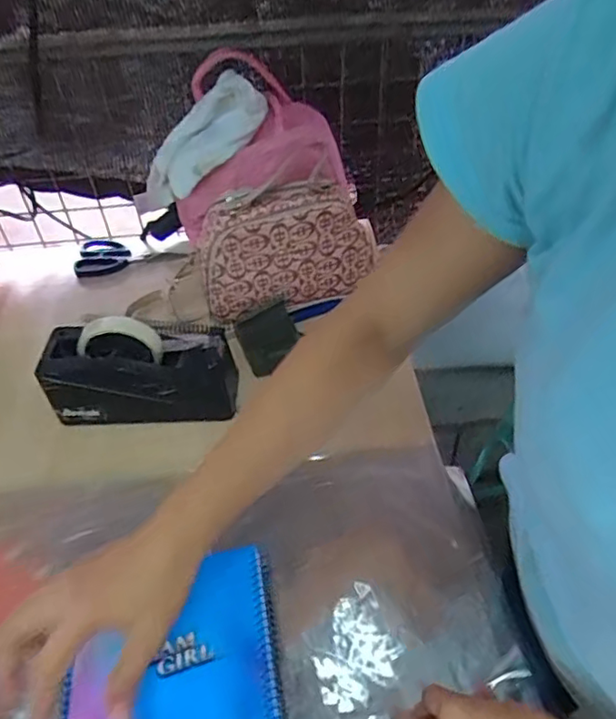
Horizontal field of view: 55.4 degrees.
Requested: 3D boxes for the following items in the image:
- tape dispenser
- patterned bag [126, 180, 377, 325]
[{"bbox_3d":[-0.182,0.017,0.647,0.200,0.110,0.066,-1,46,5],"label":"tape dispenser"},{"bbox_3d":[-0.077,-0.132,0.756,0.329,0.146,0.088,-14,47,-11],"label":"patterned bag"}]

